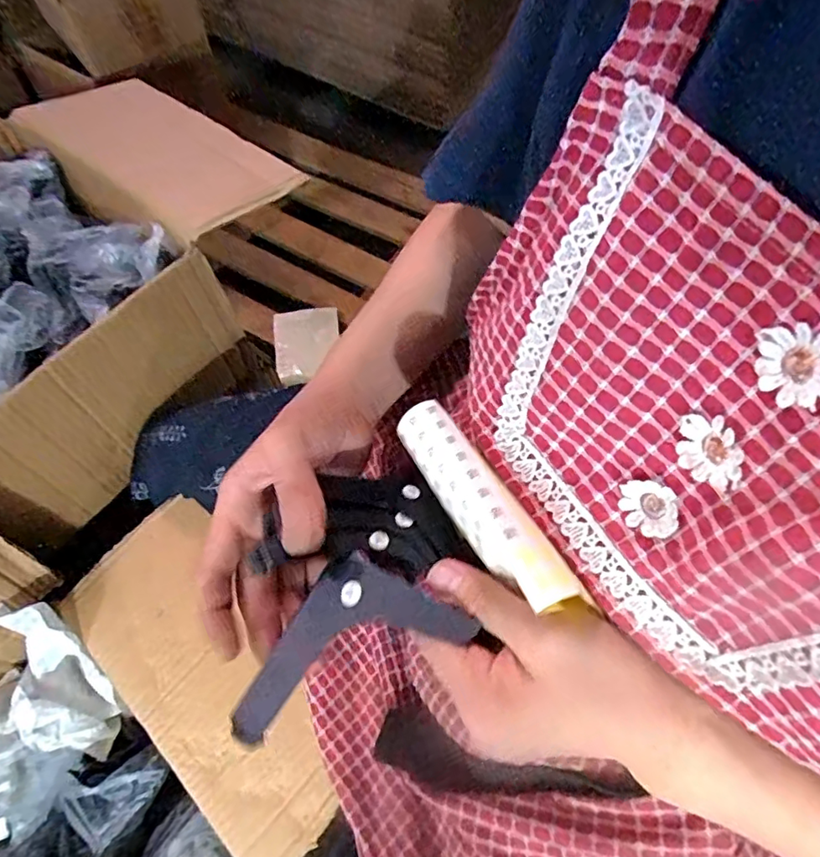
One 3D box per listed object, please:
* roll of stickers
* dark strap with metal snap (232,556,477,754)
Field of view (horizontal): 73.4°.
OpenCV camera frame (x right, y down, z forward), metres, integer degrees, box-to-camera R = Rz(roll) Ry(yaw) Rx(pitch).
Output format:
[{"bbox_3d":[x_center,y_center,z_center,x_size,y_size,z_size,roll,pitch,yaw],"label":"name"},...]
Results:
[{"bbox_3d":[0.030,0.034,0.258,0.027,0.021,0.124,-25,47,-14],"label":"roll of stickers"},{"bbox_3d":[-0.036,0.098,0.267,0.118,0.013,0.062,-28,63,-6],"label":"dark strap with metal snap"}]

